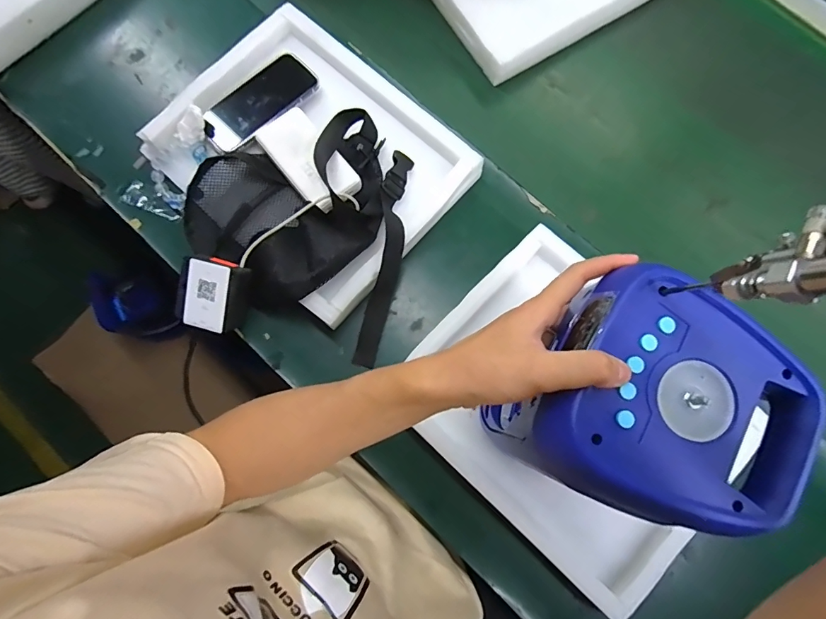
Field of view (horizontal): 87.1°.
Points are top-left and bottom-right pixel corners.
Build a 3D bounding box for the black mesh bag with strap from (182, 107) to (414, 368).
[{"bbox_3d":[-0.121,-0.128,0.552,0.292,0.066,0.260,29,80,7],"label":"black mesh bag with strap"}]

